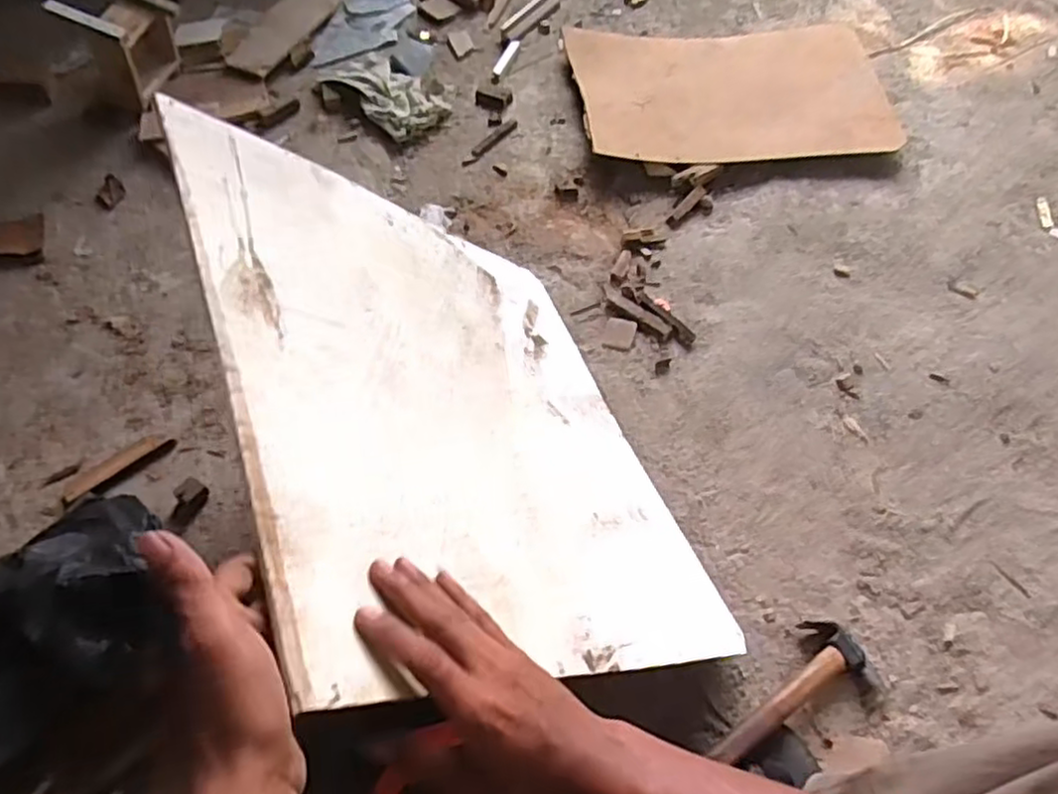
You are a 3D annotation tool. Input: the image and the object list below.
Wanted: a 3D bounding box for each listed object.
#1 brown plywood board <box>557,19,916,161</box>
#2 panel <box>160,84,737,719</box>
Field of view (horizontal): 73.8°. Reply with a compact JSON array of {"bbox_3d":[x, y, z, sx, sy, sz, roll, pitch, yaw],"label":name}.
[{"bbox_3d":[0.359,-0.559,1.255,0.556,0.057,0.367,-3,58,1],"label":"brown plywood board"},{"bbox_3d":[-0.053,-0.009,0.698,0.014,0.545,0.580,-44,54,24],"label":"panel"}]

